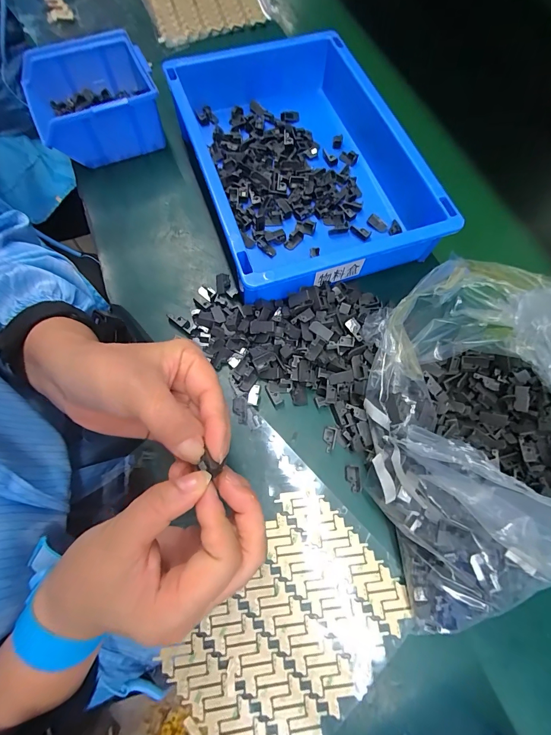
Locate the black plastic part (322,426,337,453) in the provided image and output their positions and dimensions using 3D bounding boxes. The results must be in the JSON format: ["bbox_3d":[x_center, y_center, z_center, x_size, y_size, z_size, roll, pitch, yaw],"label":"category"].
[{"bbox_3d":[0.048,0.065,0.305,0.012,0.007,0.021,15,67,1],"label":"black plastic part"}]

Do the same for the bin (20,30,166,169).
[{"bbox_3d":[-0.198,-0.298,0.392,0.118,0.077,0.112,-19,71,-13],"label":"bin"}]

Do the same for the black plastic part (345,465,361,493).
[{"bbox_3d":[0.067,0.096,0.294,0.012,0.005,0.021,0,68,-5],"label":"black plastic part"}]

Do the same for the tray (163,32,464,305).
[{"bbox_3d":[0.025,-0.225,0.366,0.215,0.062,0.301,-16,70,-12],"label":"tray"}]

